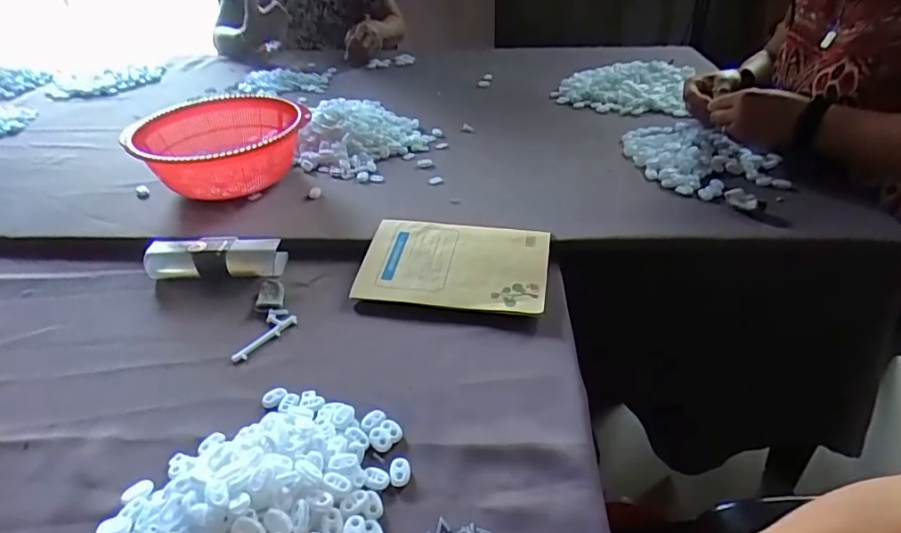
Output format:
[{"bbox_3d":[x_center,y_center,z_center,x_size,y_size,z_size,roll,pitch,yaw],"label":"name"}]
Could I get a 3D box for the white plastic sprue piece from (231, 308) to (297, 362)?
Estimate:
[{"bbox_3d":[-0.195,0.068,0.551,0.033,0.008,0.077,24,44,31],"label":"white plastic sprue piece"}]

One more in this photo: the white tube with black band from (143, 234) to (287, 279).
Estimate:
[{"bbox_3d":[-0.276,-0.010,0.636,0.155,0.035,0.047,-1,36,2],"label":"white tube with black band"}]

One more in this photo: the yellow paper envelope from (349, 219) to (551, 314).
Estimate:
[{"bbox_3d":[0.005,-0.005,0.605,0.202,0.009,0.132,5,44,10],"label":"yellow paper envelope"}]

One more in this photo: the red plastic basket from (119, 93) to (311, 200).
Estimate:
[{"bbox_3d":[-0.310,-0.156,0.769,0.218,0.103,0.205,-19,39,-20],"label":"red plastic basket"}]

